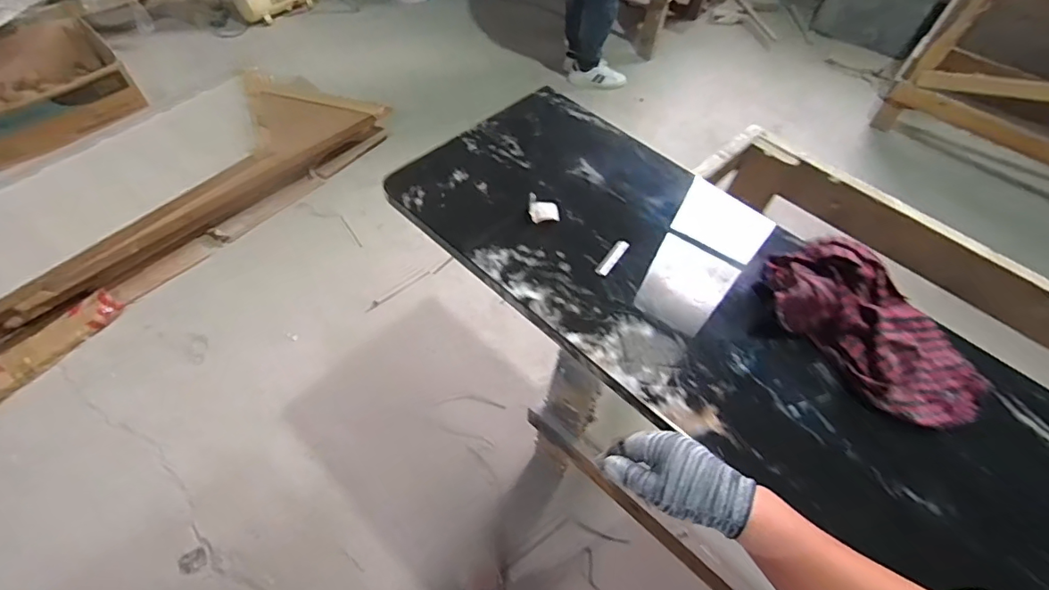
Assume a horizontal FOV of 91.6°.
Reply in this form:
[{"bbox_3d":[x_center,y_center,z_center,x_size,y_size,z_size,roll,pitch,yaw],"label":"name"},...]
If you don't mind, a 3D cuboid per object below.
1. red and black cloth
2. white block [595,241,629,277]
[{"bbox_3d":[0.512,0.033,0.734,0.330,0.097,0.207,38,61,20],"label":"red and black cloth"},{"bbox_3d":[0.142,-0.060,0.818,0.021,0.008,0.082,34,59,17],"label":"white block"}]

